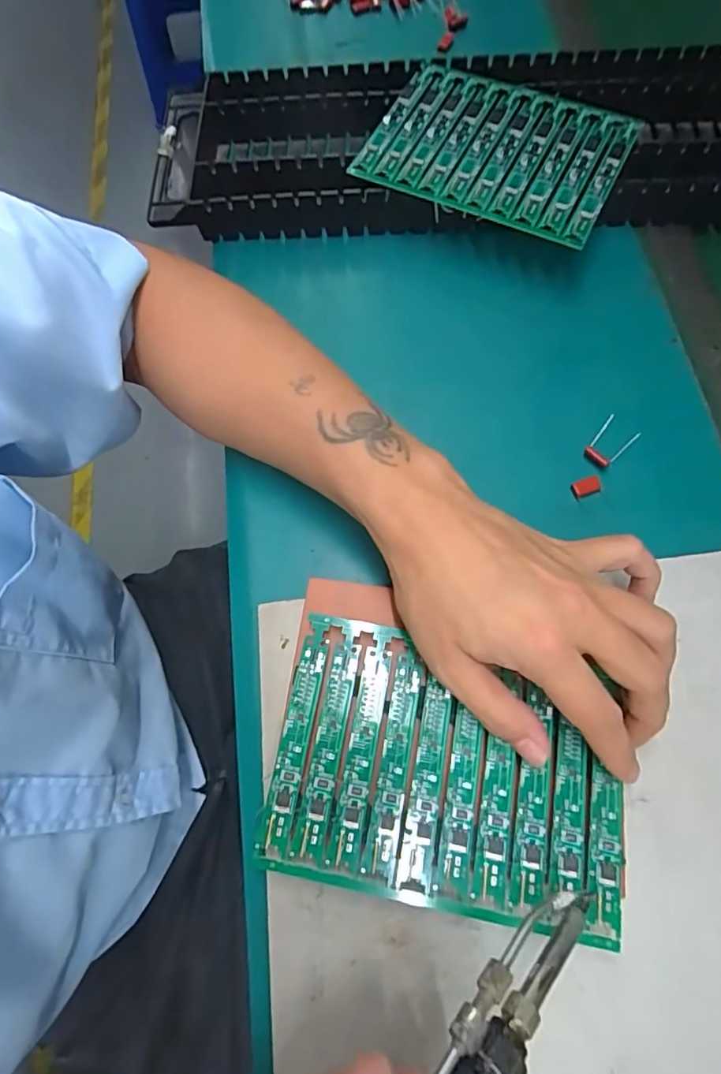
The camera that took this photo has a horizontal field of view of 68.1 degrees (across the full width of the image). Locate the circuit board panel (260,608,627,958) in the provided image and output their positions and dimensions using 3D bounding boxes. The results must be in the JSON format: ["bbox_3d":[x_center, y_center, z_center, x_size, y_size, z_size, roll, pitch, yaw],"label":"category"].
[{"bbox_3d":[0.042,0.113,0.260,0.163,0.007,0.115,11,71,5],"label":"circuit board panel"}]

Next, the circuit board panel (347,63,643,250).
[{"bbox_3d":[0.093,-0.268,0.364,0.162,0.008,0.120,24,77,10],"label":"circuit board panel"}]

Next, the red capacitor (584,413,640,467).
[{"bbox_3d":[0.151,-0.057,0.322,0.020,0.008,0.030,42,76,14],"label":"red capacitor"}]

